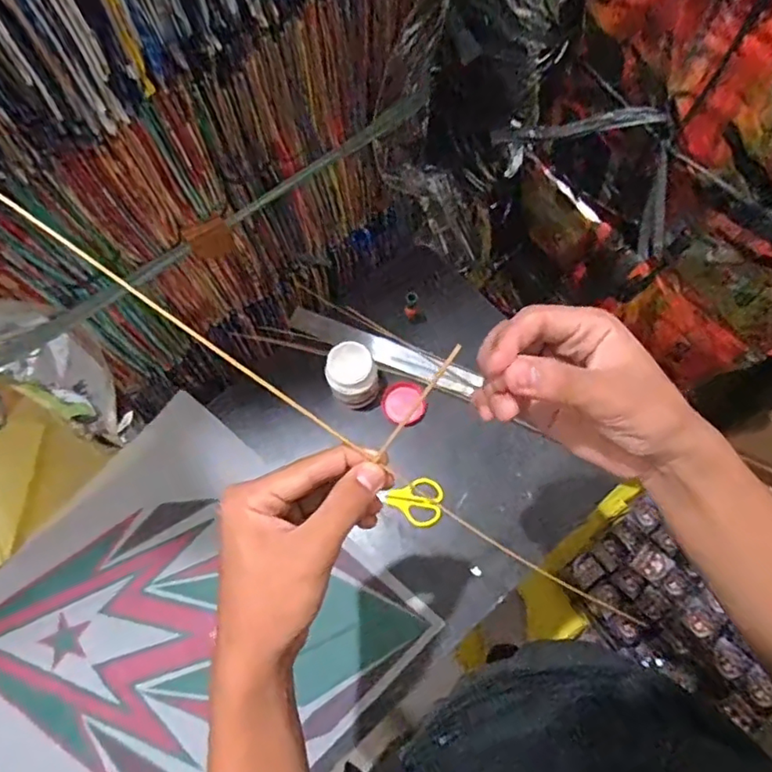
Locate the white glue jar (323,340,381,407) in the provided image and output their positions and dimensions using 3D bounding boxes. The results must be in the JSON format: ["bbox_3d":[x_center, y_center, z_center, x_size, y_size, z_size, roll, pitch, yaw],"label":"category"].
[{"bbox_3d":[-0.038,-0.011,0.675,0.059,0.074,0.060,-1,69,1],"label":"white glue jar"}]

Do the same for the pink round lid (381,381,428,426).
[{"bbox_3d":[0.023,0.021,0.704,0.055,0.013,0.048,36,74,14],"label":"pink round lid"}]

